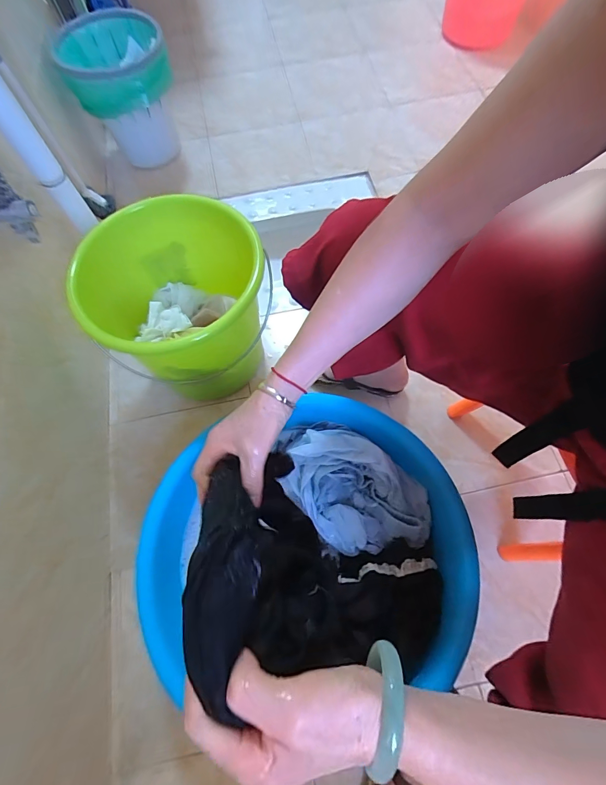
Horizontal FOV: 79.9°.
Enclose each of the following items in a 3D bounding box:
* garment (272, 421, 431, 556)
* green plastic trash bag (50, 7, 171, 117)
[{"bbox_3d":[0.073,0.155,0.595,0.276,0.092,0.165,36,74,15],"label":"garment"},{"bbox_3d":[-0.462,-0.827,0.909,0.253,0.108,0.272,-10,68,-1],"label":"green plastic trash bag"}]

